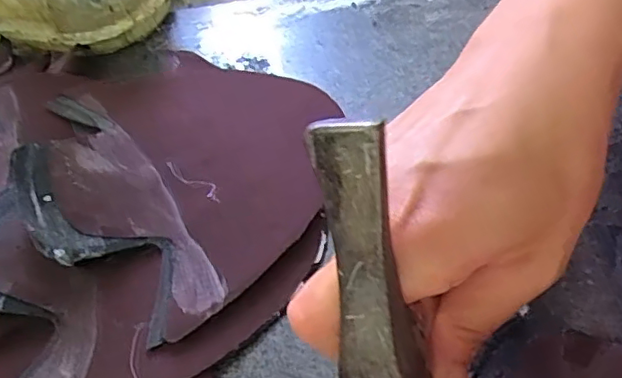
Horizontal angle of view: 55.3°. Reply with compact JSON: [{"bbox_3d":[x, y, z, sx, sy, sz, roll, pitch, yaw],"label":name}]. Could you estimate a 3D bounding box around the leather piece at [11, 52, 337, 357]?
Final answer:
[{"bbox_3d":[-0.075,-0.026,0.340,0.187,0.027,0.175,33,59,31],"label":"leather piece"}]

